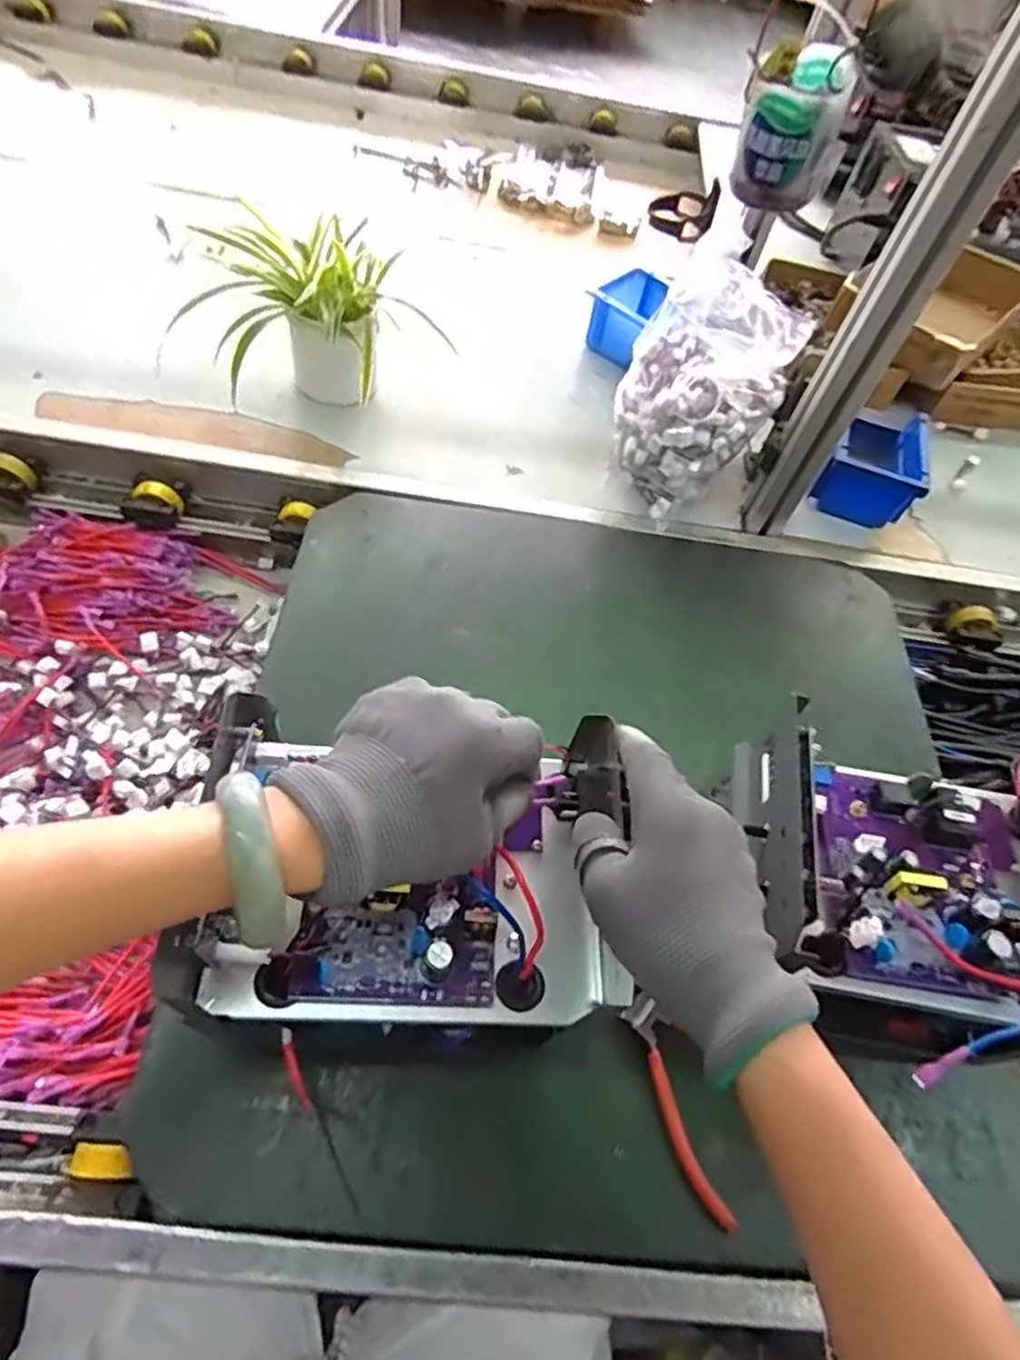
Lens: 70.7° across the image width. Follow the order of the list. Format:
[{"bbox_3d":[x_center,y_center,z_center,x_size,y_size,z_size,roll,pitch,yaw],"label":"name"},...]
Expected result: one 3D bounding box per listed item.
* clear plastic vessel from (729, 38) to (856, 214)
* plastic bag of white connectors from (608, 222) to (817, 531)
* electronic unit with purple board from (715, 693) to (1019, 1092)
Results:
[{"bbox_3d":[0.181,-0.355,0.466,0.063,0.073,0.061,22,57,5],"label":"clear plastic vessel"},{"bbox_3d":[0.186,-0.297,0.738,0.140,0.202,0.160,-20,61,-21],"label":"plastic bag of white connectors"},{"bbox_3d":[0.247,0.125,0.408,0.224,0.079,0.175,8,57,-4],"label":"electronic unit with purple board"}]

